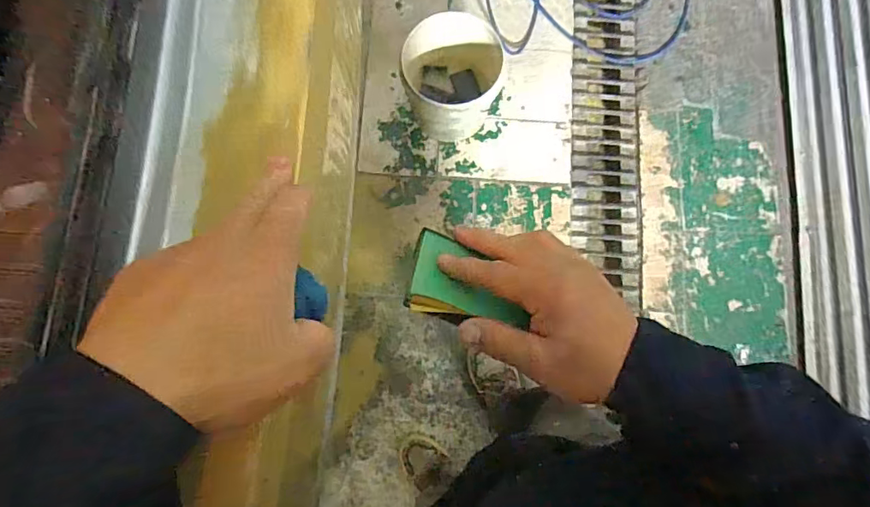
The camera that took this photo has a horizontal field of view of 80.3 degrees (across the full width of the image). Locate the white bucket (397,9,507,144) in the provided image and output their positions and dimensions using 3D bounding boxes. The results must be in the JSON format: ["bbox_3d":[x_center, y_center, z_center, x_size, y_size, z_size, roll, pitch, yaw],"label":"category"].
[{"bbox_3d":[0.046,-0.497,1.475,0.260,0.239,0.259,0,80,-1],"label":"white bucket"}]

